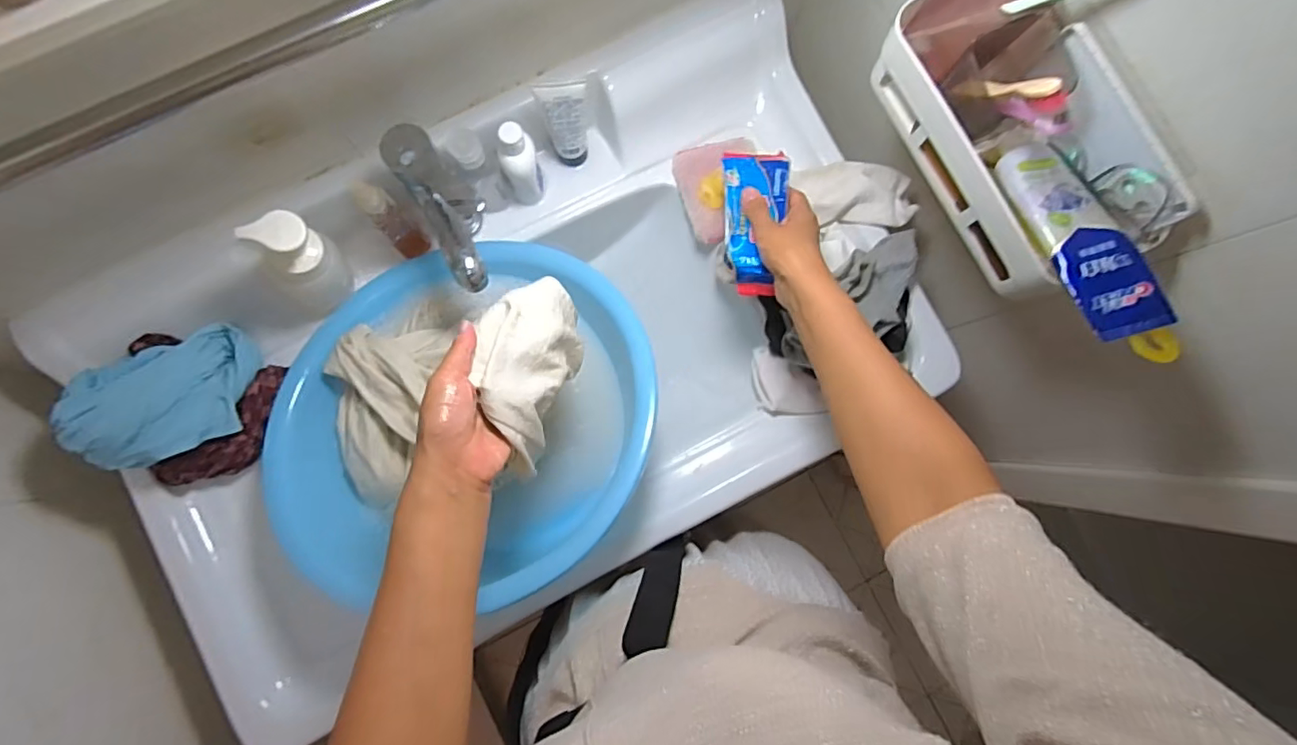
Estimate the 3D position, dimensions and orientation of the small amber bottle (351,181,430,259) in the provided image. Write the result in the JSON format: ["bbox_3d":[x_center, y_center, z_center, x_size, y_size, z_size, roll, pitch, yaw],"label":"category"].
[{"bbox_3d":[-0.251,-0.150,0.558,0.032,0.103,0.036,-35,87,-7],"label":"small amber bottle"}]

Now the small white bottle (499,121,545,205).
[{"bbox_3d":[-0.132,-0.213,0.586,0.039,0.112,0.038,-15,85,-5],"label":"small white bottle"}]

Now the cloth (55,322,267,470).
[{"bbox_3d":[-0.451,0.024,0.526,0.143,0.061,0.104,-26,86,-6],"label":"cloth"}]

